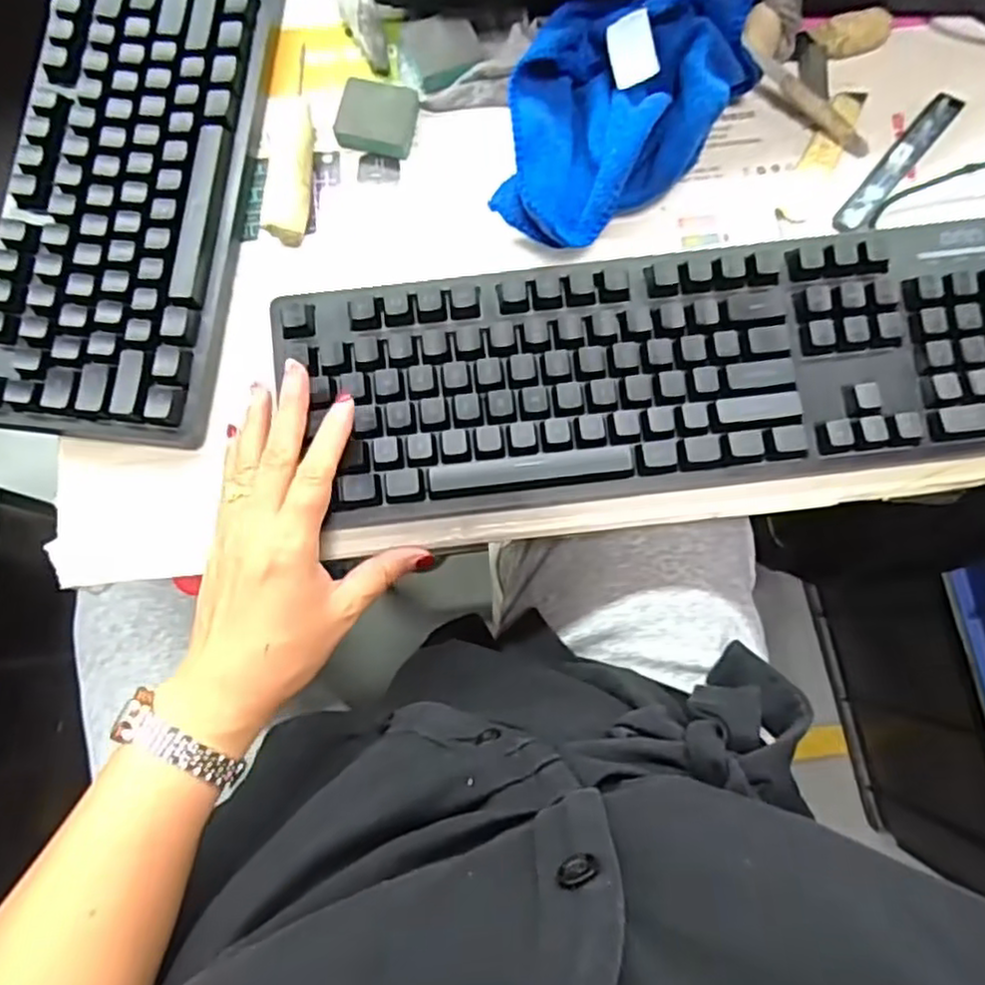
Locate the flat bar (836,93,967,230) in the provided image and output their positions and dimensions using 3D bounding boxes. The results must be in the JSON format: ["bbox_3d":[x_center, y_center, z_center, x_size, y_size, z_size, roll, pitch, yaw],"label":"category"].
[{"bbox_3d":[0.254,-0.207,0.436,0.018,0.008,0.115,39,83,7],"label":"flat bar"}]

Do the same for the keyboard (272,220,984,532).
[{"bbox_3d":[0.103,-0.067,0.396,0.414,0.035,0.131,-6,80,0],"label":"keyboard"}]

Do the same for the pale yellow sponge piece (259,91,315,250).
[{"bbox_3d":[-0.126,-0.203,0.435,0.024,0.020,0.097,1,80,1],"label":"pale yellow sponge piece"}]

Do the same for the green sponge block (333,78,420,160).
[{"bbox_3d":[-0.072,-0.237,0.440,0.045,0.014,0.042,11,81,3],"label":"green sponge block"}]

